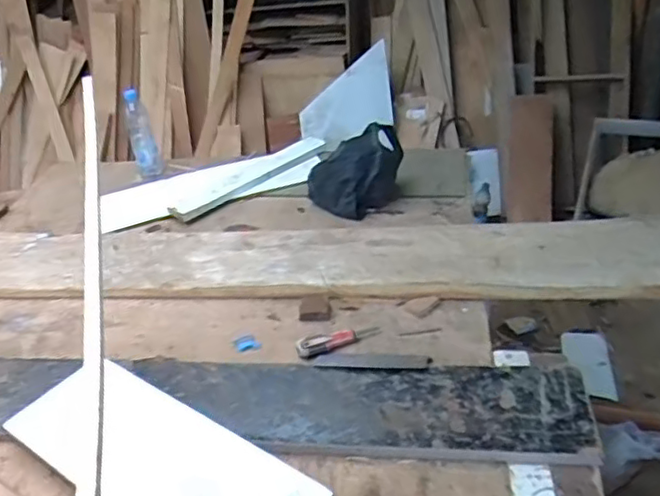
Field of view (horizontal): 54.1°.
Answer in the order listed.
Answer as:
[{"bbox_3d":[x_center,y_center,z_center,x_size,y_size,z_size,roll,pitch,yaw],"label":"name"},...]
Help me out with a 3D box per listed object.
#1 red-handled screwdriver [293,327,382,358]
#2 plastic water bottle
[{"bbox_3d":[0.019,0.161,1.146,0.156,0.033,0.036,-10,31,-27],"label":"red-handled screwdriver"},{"bbox_3d":[-0.516,-0.312,1.773,0.066,0.232,0.063,-14,10,-10],"label":"plastic water bottle"}]

